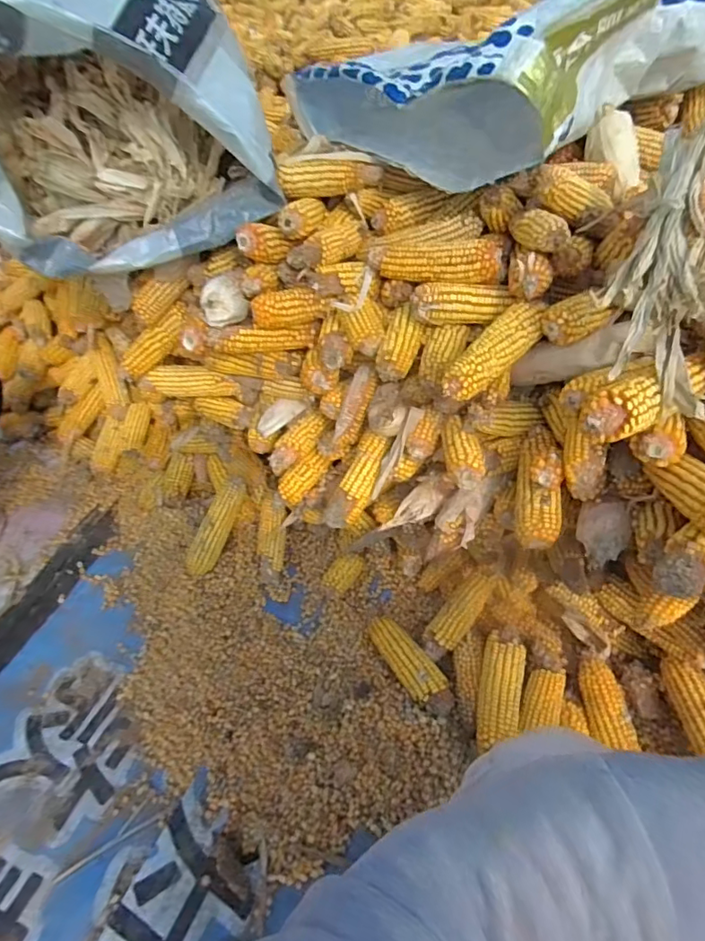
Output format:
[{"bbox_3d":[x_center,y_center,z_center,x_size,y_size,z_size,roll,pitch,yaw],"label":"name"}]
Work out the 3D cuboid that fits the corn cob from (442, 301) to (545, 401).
[{"bbox_3d":[0.167,-0.139,0.611,0.045,0.048,0.163,34,58,31],"label":"corn cob"}]

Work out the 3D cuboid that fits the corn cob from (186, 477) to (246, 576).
[{"bbox_3d":[-0.232,0.097,0.898,0.053,0.046,0.178,20,81,22],"label":"corn cob"}]

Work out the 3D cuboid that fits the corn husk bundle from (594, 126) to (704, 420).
[{"bbox_3d":[0.294,-0.202,0.482,0.096,0.058,0.285,11,83,15],"label":"corn husk bundle"}]

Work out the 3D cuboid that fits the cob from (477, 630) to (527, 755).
[{"bbox_3d":[0.200,0.300,0.700,0.054,0.047,0.152,11,49,16],"label":"cob"}]

